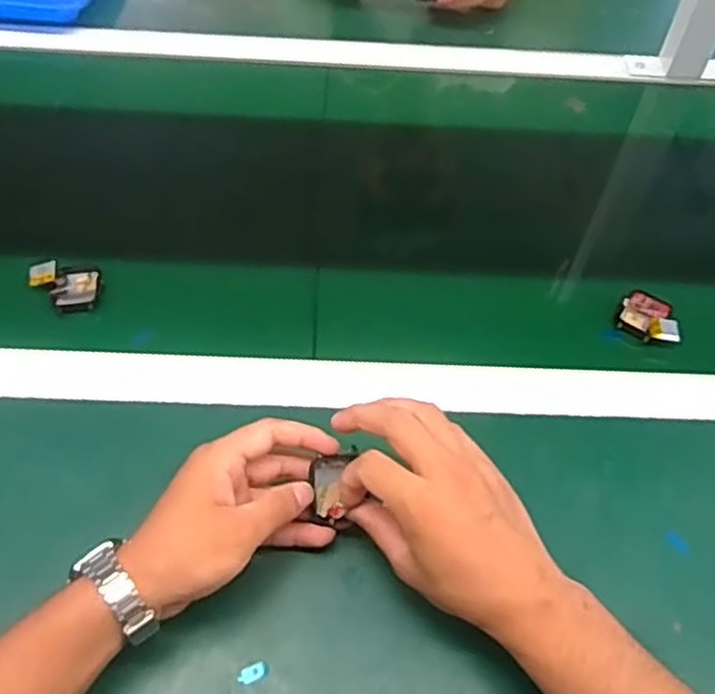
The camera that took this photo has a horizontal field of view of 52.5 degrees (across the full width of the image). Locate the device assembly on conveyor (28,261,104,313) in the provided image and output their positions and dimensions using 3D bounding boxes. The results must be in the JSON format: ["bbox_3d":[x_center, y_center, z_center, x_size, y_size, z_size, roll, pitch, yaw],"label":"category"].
[{"bbox_3d":[-0.232,-0.047,0.575,0.052,0.016,0.041,5,53,0],"label":"device assembly on conveyor"}]

